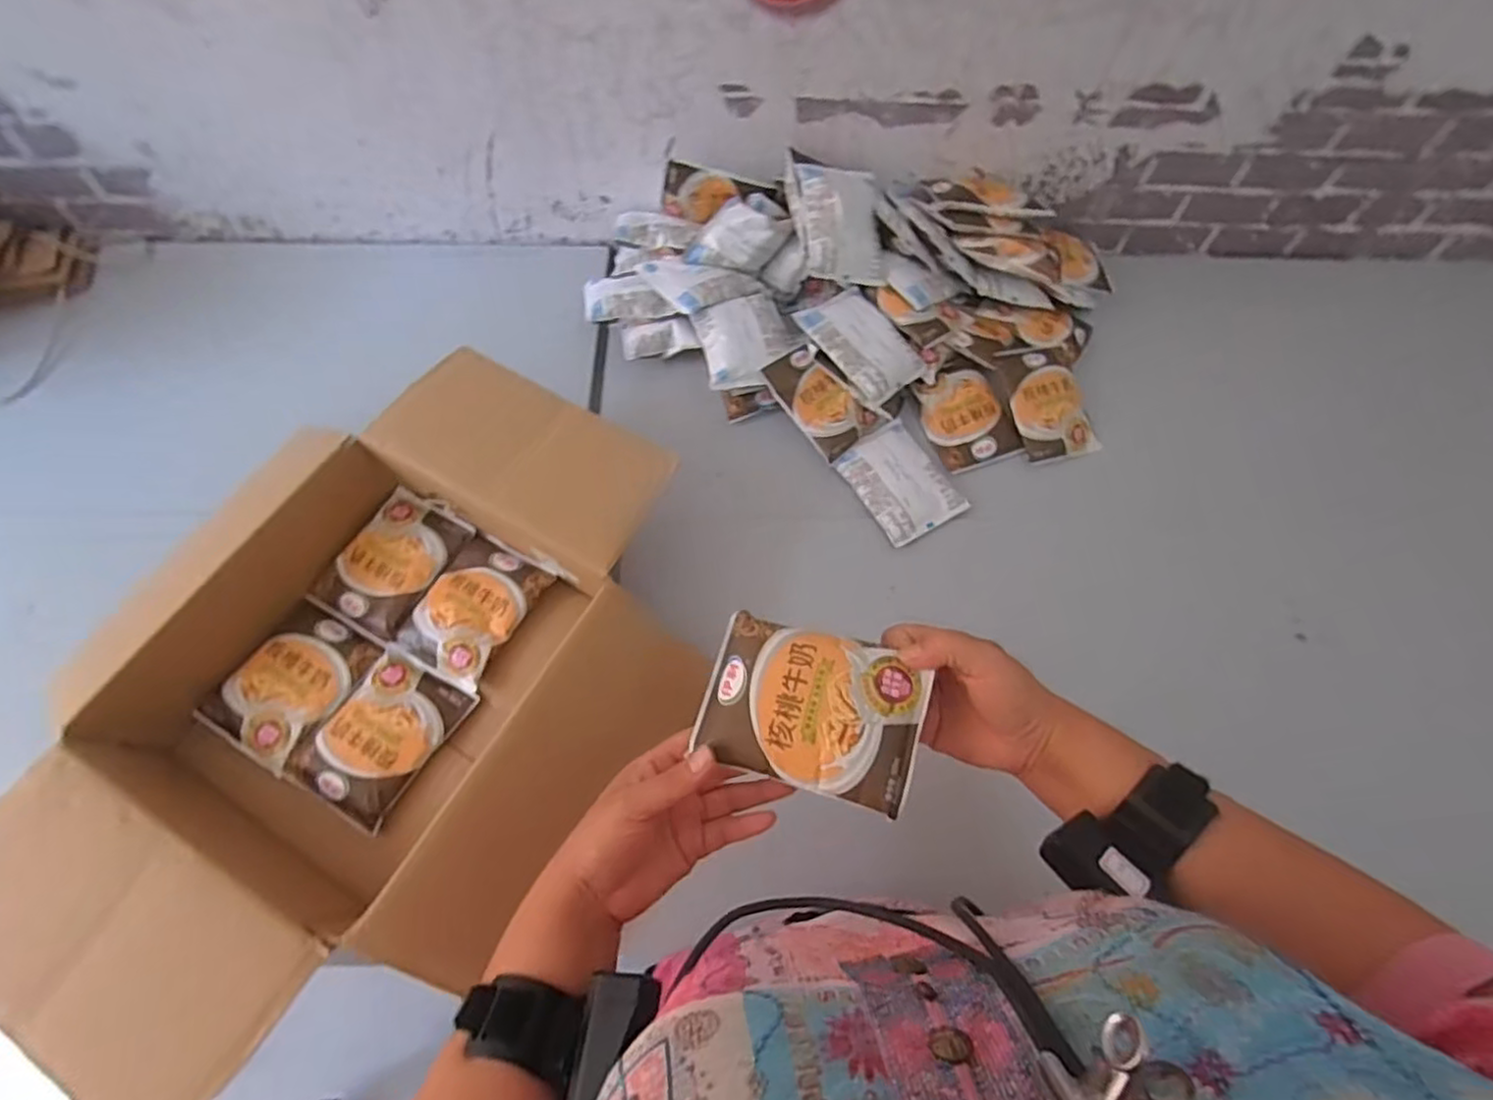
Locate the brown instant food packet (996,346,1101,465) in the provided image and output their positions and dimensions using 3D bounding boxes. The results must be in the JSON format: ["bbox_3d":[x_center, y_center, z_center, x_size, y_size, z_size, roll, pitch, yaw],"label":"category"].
[{"bbox_3d":[0.342,-0.166,0.778,0.090,0.025,0.127,-14,82,-7],"label":"brown instant food packet"}]

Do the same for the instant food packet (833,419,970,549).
[{"bbox_3d":[0.163,-0.076,0.739,0.097,0.022,0.126,-28,68,-15],"label":"instant food packet"}]

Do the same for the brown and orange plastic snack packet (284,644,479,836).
[{"bbox_3d":[-0.319,0.157,0.595,0.097,0.023,0.130,28,66,11],"label":"brown and orange plastic snack packet"}]

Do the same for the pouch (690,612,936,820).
[{"bbox_3d":[0.039,0.095,0.415,0.126,0.023,0.090,16,65,6],"label":"pouch"}]

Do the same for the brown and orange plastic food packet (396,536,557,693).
[{"bbox_3d":[-0.253,0.053,0.639,0.090,0.015,0.130,27,66,11],"label":"brown and orange plastic food packet"}]

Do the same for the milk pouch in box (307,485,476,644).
[{"bbox_3d":[-0.338,0.009,0.657,0.099,0.020,0.132,27,66,11],"label":"milk pouch in box"}]

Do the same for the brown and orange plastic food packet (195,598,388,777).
[{"bbox_3d":[-0.404,0.115,0.611,0.102,0.012,0.129,28,67,11],"label":"brown and orange plastic food packet"}]

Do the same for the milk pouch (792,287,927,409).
[{"bbox_3d":[0.126,-0.226,0.751,0.093,0.018,0.129,-38,80,-23],"label":"milk pouch"}]

